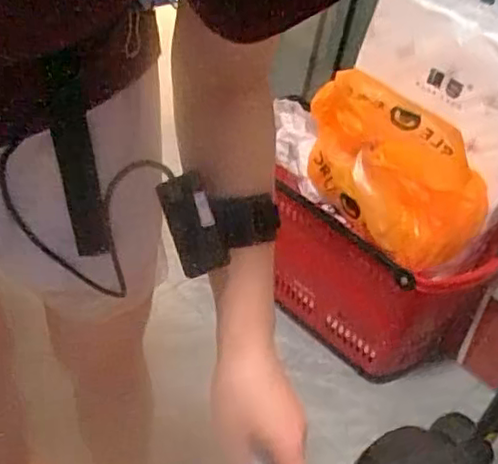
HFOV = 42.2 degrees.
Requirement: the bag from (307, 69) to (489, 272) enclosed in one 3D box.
[{"bbox_3d":[0.227,-0.104,1.044,0.100,0.208,0.336,-29,57,-34],"label":"bag"}]

